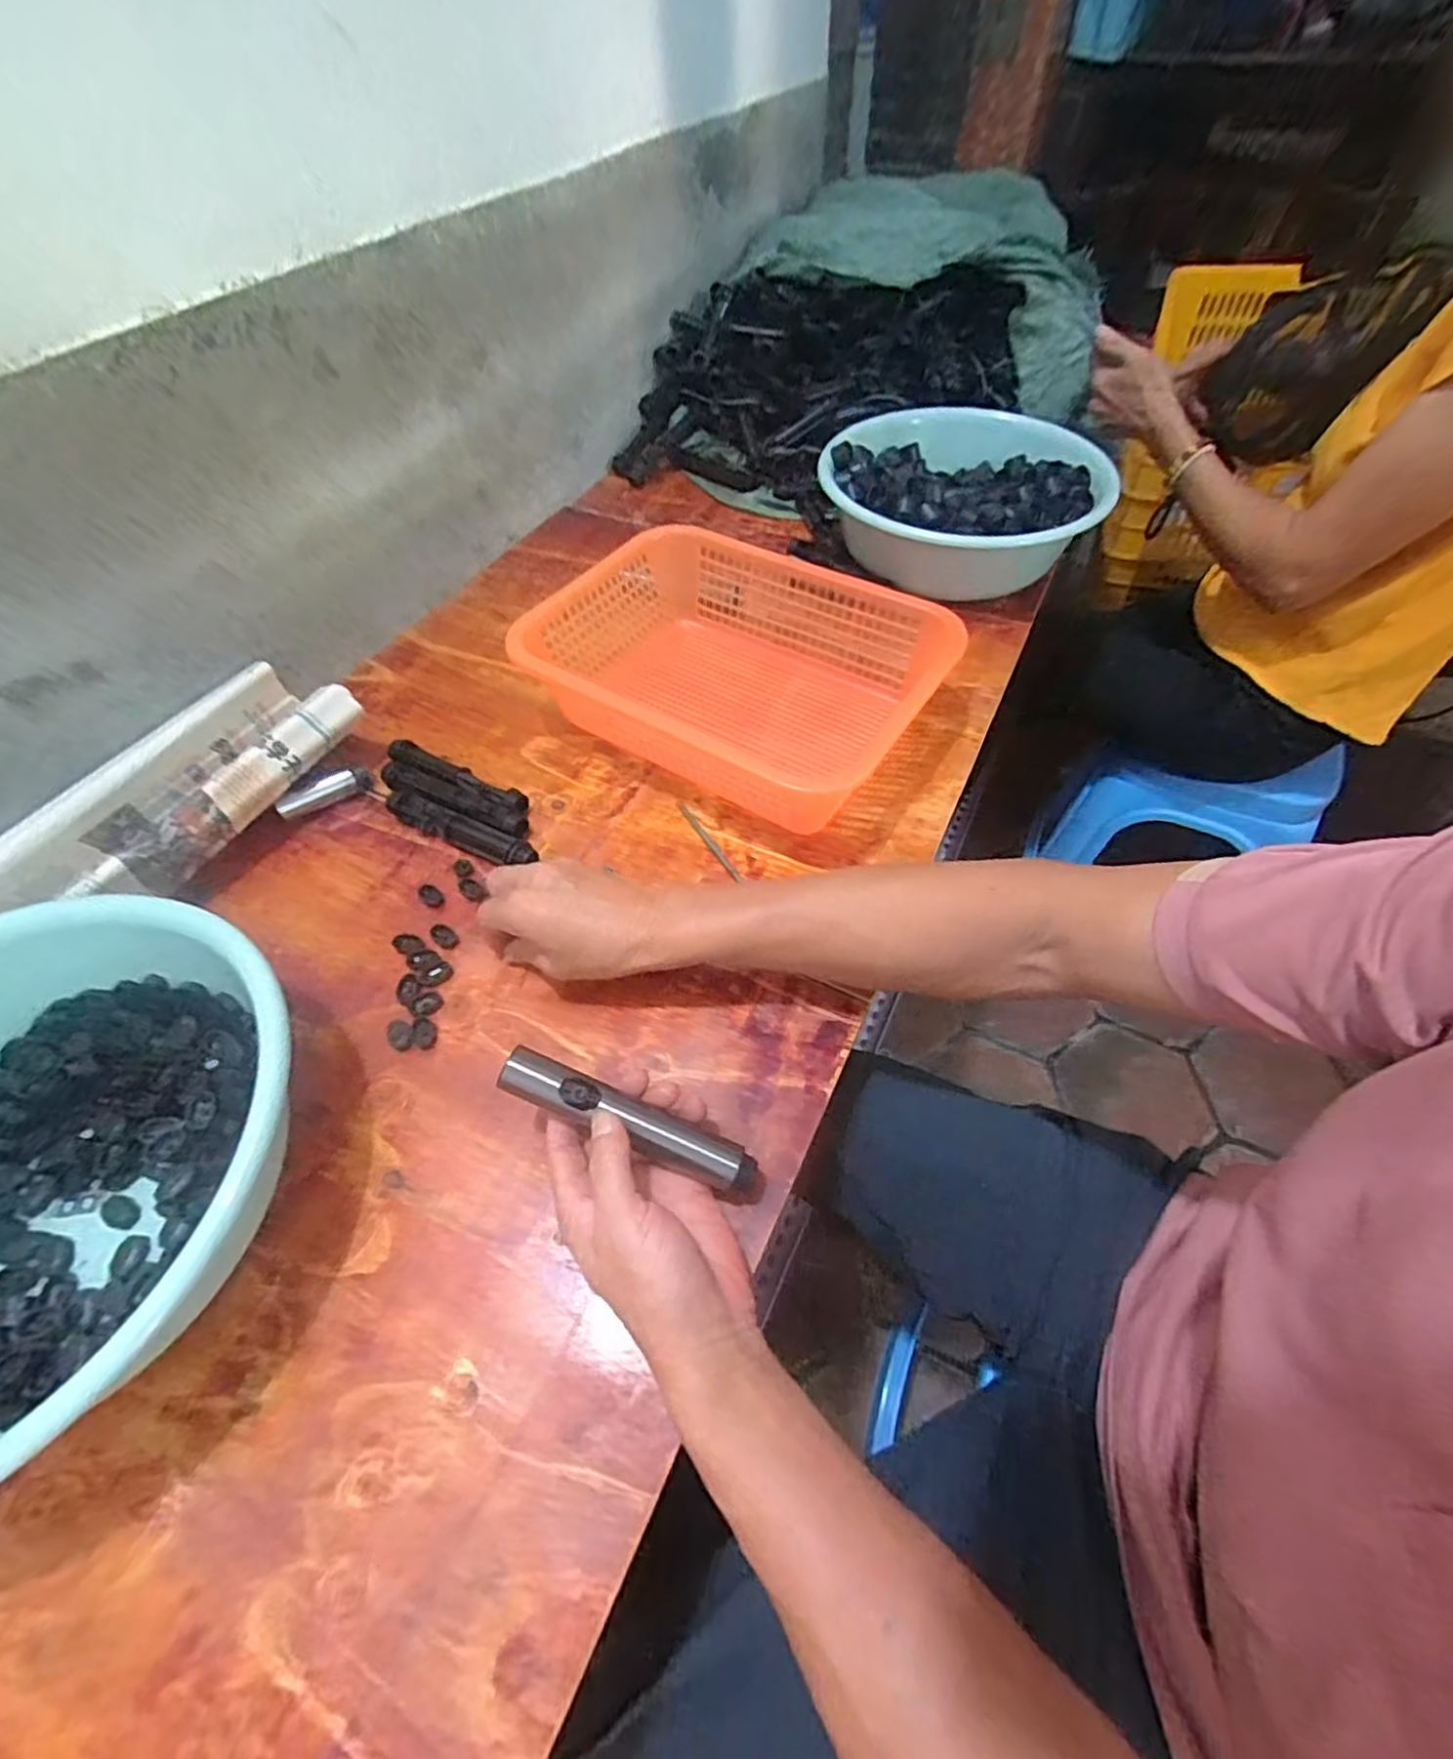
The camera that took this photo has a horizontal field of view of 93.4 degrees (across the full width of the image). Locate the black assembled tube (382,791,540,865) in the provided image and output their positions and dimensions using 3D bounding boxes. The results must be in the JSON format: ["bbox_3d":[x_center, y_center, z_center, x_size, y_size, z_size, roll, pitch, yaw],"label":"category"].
[{"bbox_3d":[-0.217,-0.040,0.561,0.151,0.020,0.023,21,57,16],"label":"black assembled tube"}]

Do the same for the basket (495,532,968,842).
[{"bbox_3d":[0.005,-0.182,0.611,0.326,0.097,0.240,28,59,19],"label":"basket"}]

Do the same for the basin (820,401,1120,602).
[{"bbox_3d":[0.253,-0.410,0.749,0.276,0.087,0.281,-1,54,1],"label":"basin"}]

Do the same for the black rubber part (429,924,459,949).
[{"bbox_3d":[-0.210,0.042,0.510,0.023,0.007,0.015,36,62,24],"label":"black rubber part"}]

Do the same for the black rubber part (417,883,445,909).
[{"bbox_3d":[-0.229,0.012,0.530,0.015,0.005,0.025,-37,62,-23],"label":"black rubber part"}]

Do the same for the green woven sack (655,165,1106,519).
[{"bbox_3d":[0.224,-0.742,0.943,0.521,0.219,0.630,31,60,21],"label":"green woven sack"}]

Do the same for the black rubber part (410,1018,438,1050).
[{"bbox_3d":[-0.206,0.104,0.463,0.017,0.004,0.023,-28,59,-18],"label":"black rubber part"}]

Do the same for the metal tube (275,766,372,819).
[{"bbox_3d":[-0.349,-0.077,0.593,0.074,0.025,0.024,-26,58,-17],"label":"metal tube"}]

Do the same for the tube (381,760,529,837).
[{"bbox_3d":[-0.235,-0.066,0.584,0.152,0.019,0.026,24,58,17],"label":"tube"}]

